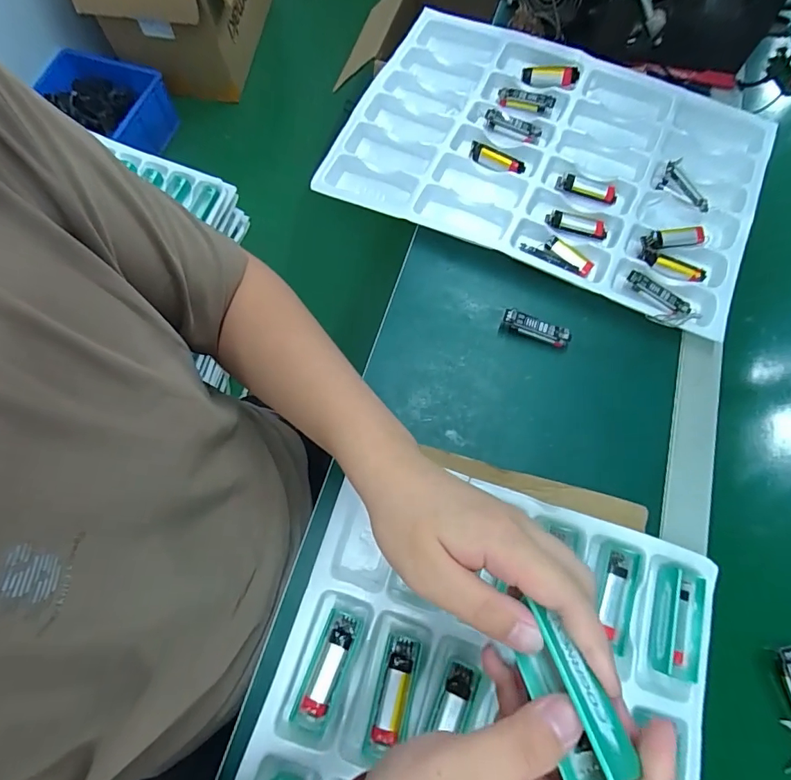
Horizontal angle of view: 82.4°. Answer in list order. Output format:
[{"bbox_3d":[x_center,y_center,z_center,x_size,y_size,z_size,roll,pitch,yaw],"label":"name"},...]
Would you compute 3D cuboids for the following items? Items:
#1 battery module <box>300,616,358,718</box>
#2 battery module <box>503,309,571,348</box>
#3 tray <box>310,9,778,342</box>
[{"bbox_3d":[-0.050,0.211,0.345,0.019,0.009,0.070,20,72,6],"label":"battery module"},{"bbox_3d":[0.141,-0.062,0.455,0.067,0.019,0.018,22,72,7],"label":"battery module"},{"bbox_3d":[0.180,-0.275,0.520,0.447,0.025,0.317,24,71,7],"label":"tray"}]

